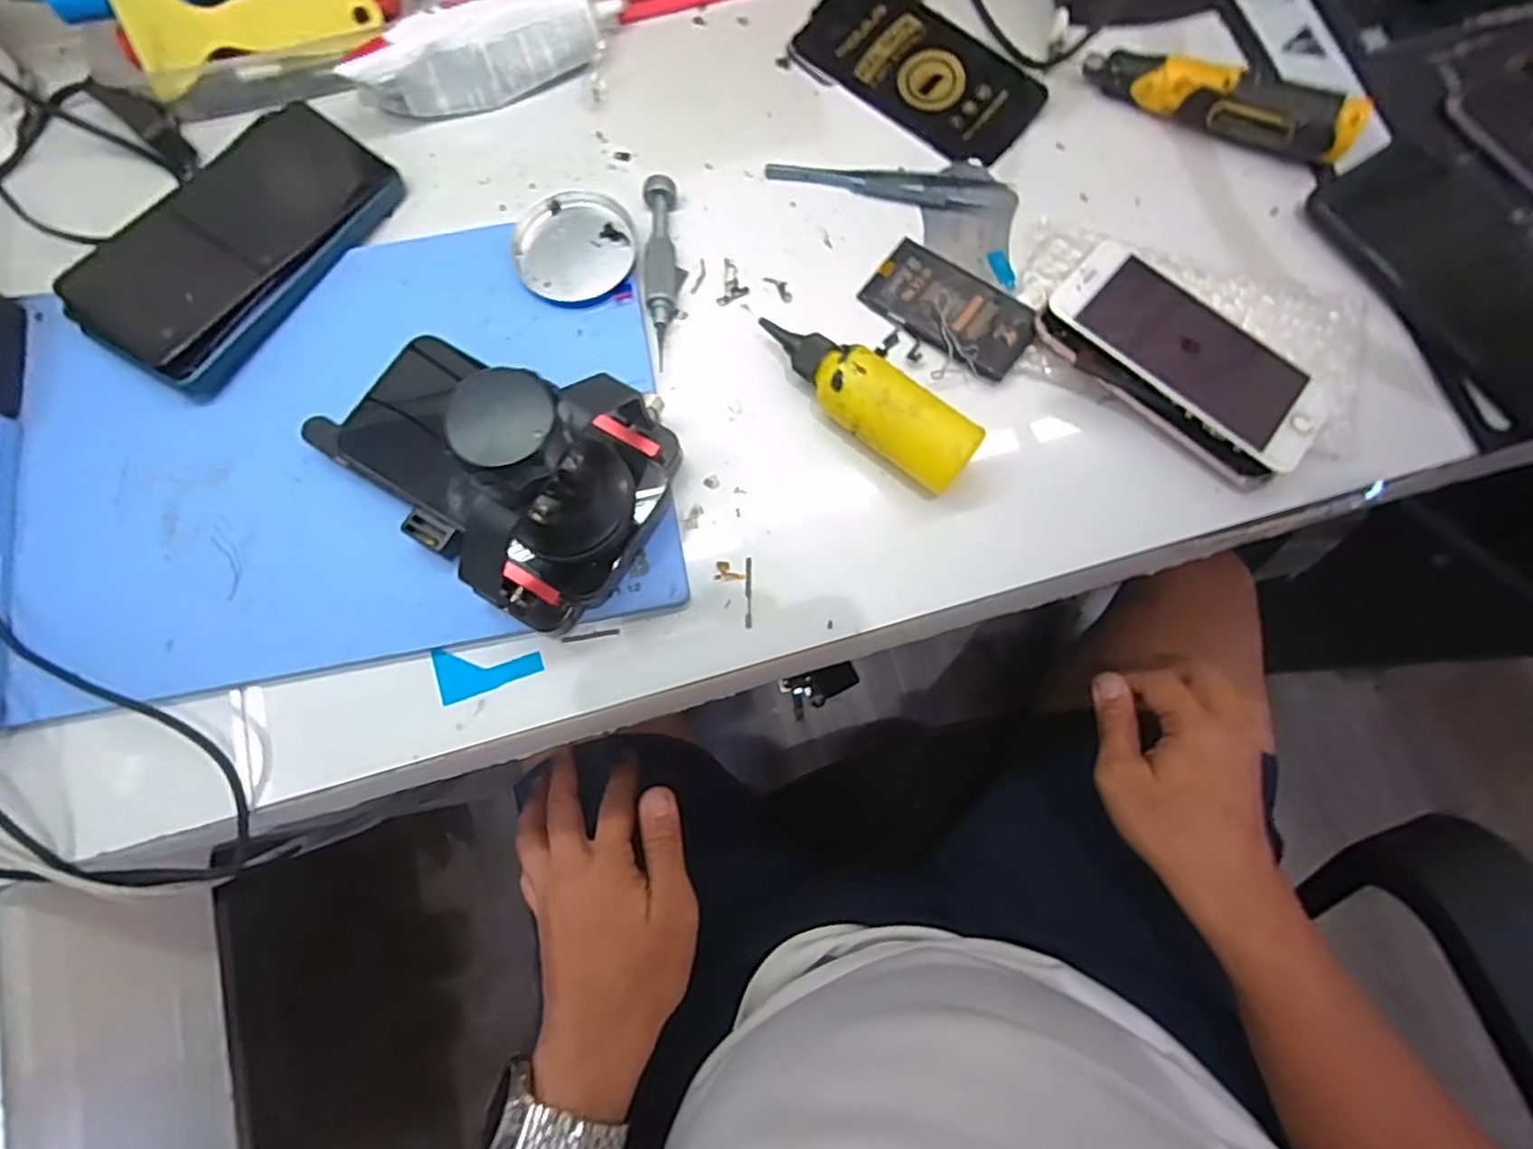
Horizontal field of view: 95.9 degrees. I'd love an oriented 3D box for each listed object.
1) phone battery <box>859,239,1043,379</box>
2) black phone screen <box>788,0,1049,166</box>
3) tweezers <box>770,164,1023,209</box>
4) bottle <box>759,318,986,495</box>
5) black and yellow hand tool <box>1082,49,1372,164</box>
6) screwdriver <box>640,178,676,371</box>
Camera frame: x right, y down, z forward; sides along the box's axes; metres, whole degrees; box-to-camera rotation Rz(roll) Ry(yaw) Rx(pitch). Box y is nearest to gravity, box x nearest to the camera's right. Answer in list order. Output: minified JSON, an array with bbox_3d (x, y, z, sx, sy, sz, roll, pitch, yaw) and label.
[{"bbox_3d":[0.093,-0.137,0.356,0.086,0.006,0.042,39,85,14],"label":"phone battery"},{"bbox_3d":[0.086,-0.293,0.399,0.141,0.004,0.075,38,80,8],"label":"black phone screen"},{"bbox_3d":[0.068,-0.214,0.381,0.133,0.005,0.023,4,77,1],"label":"tweezers"},{"bbox_3d":[0.046,-0.083,0.333,0.113,0.036,0.034,38,80,8],"label":"bottle"},{"bbox_3d":[0.245,-0.258,0.377,0.138,0.029,0.020,20,78,5],"label":"black and yellow hand tool"},{"bbox_3d":[-0.055,-0.159,0.363,0.016,0.014,0.103,-3,77,-1],"label":"screwdriver"}]

